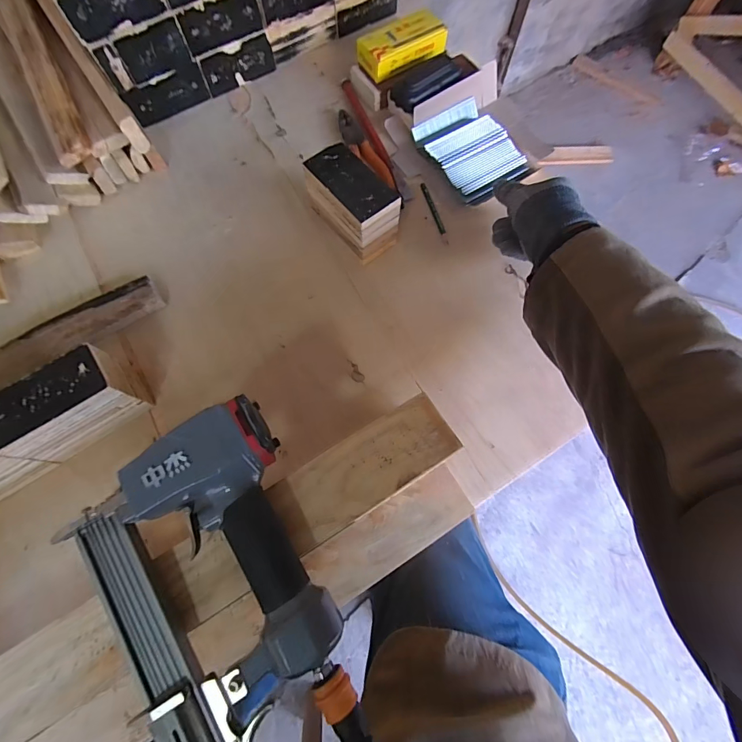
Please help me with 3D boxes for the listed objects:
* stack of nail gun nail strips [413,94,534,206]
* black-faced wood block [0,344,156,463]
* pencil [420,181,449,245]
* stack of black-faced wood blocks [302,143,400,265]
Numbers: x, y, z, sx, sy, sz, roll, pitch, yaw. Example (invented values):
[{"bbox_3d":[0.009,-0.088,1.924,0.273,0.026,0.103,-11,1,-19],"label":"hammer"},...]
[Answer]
[{"bbox_3d":[0.147,-0.322,0.562,0.113,0.021,0.150,-31,74,-9],"label":"stack of nail gun nail strips"},{"bbox_3d":[-0.325,0.037,0.423,0.122,0.086,0.065,-31,74,-9],"label":"black-faced wood block"},{"bbox_3d":[0.091,-0.226,0.548,0.009,0.004,0.103,-17,72,-5],"label":"pencil"},{"bbox_3d":[-0.025,-0.215,0.501,0.063,0.084,0.120,-40,76,-11],"label":"stack of black-faced wood blocks"}]

